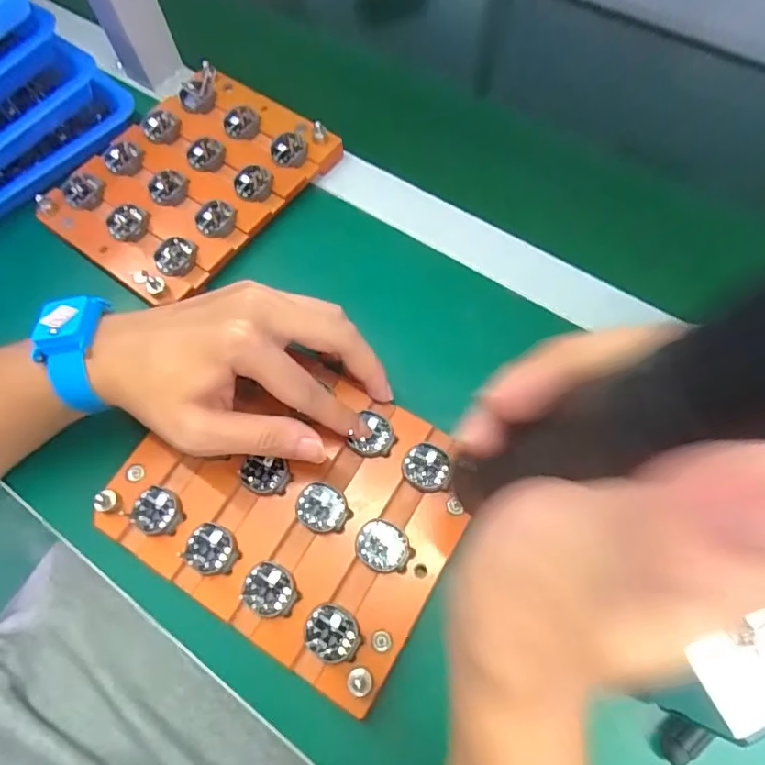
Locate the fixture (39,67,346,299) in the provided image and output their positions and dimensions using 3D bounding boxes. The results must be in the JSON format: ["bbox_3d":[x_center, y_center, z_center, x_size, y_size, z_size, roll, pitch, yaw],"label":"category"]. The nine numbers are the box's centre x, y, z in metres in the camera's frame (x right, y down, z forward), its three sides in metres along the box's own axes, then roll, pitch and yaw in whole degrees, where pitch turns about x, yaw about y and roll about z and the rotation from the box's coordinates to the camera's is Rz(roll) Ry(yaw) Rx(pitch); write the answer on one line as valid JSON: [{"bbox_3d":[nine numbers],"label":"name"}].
[{"bbox_3d":[-0.144,-0.154,0.393,0.141,0.020,0.182,34,71,16],"label":"fixture"}]

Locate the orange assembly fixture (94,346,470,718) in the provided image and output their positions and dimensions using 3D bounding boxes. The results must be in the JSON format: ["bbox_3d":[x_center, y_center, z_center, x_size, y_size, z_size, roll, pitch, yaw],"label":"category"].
[{"bbox_3d":[-0.049,0.063,0.297,0.180,0.013,0.143,29,69,14],"label":"orange assembly fixture"}]

